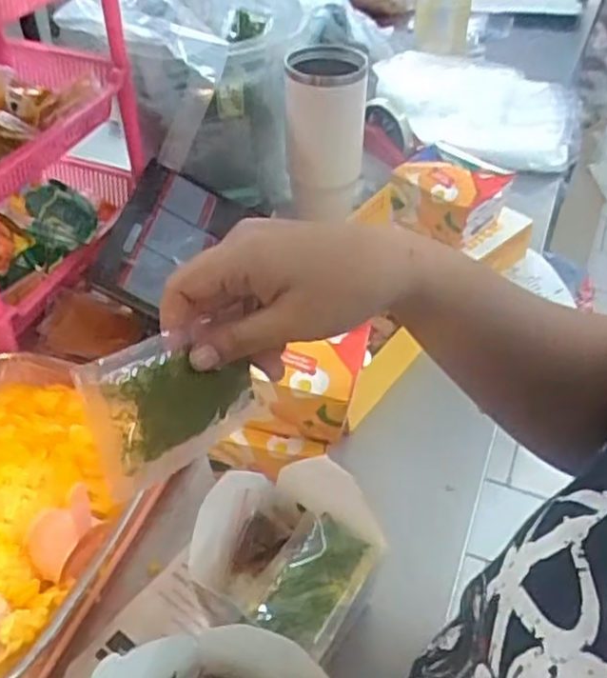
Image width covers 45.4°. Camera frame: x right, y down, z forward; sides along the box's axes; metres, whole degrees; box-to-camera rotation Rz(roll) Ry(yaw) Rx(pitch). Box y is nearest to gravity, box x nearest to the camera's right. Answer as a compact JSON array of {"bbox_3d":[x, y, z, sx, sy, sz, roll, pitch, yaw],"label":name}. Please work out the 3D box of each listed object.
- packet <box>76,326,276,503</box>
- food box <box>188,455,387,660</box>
[{"bbox_3d":[-0.060,0.027,0.358,0.098,0.066,0.012,-26,24,-39],"label":"packet"},{"bbox_3d":[-0.008,0.151,0.515,0.122,0.072,0.114,32,51,29],"label":"food box"}]

